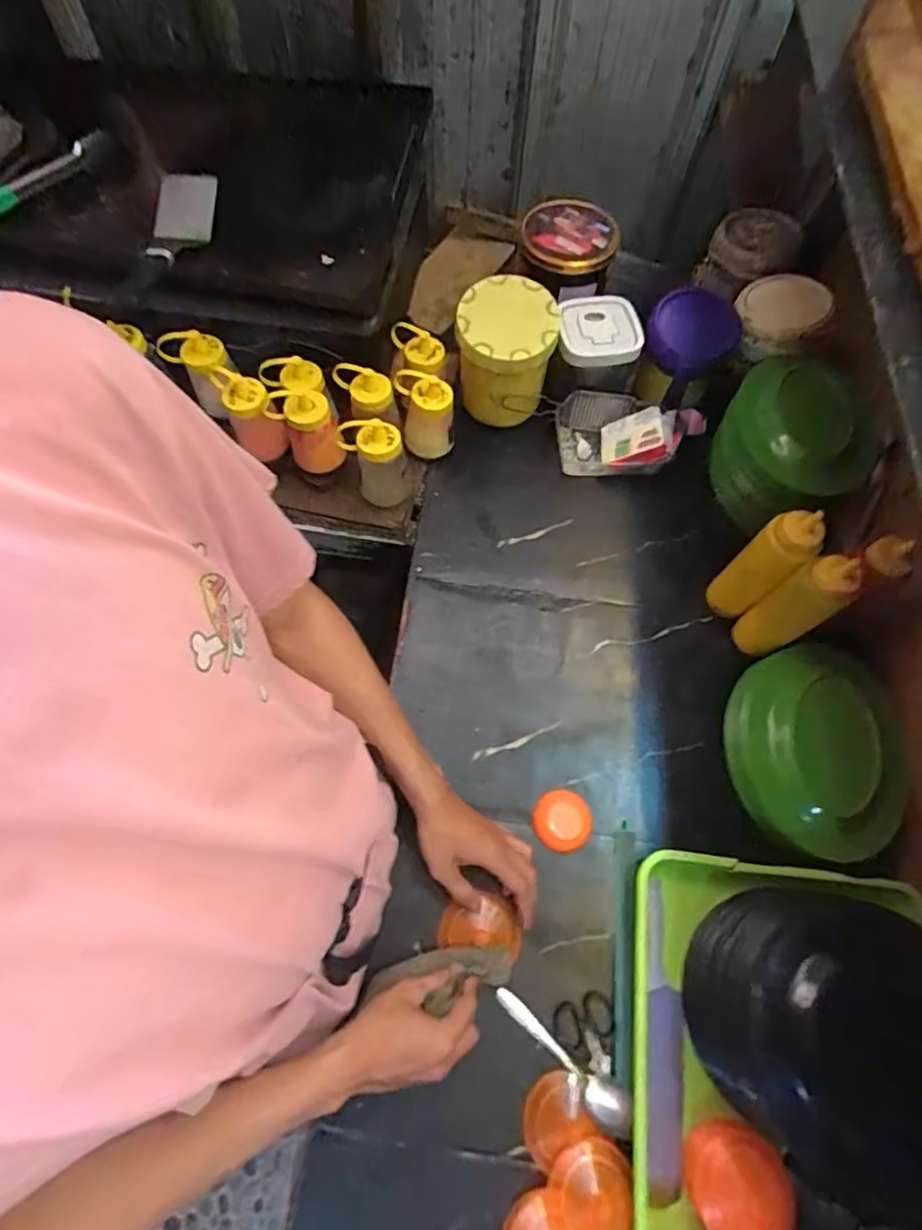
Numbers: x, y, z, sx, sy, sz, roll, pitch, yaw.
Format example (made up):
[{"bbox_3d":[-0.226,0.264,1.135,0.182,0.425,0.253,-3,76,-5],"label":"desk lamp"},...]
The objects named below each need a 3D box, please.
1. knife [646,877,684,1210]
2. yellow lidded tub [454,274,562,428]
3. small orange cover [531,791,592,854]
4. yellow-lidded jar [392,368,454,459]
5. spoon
[{"bbox_3d":[0.205,0.415,0.558,0.043,0.021,0.266,6,67,2],"label":"knife"},{"bbox_3d":[0.064,-0.379,0.822,0.132,0.166,0.123,0,67,-1],"label":"yellow lidded tub"},{"bbox_3d":[0.116,0.234,0.640,0.064,0.021,0.065,18,68,7],"label":"small orange cover"},{"bbox_3d":[-0.050,-0.280,0.800,0.075,0.121,0.069,0,67,-1],"label":"yellow-lidded jar"},{"bbox_3d":[0.099,0.434,0.553,0.155,0.014,0.037,39,72,15],"label":"spoon"}]

